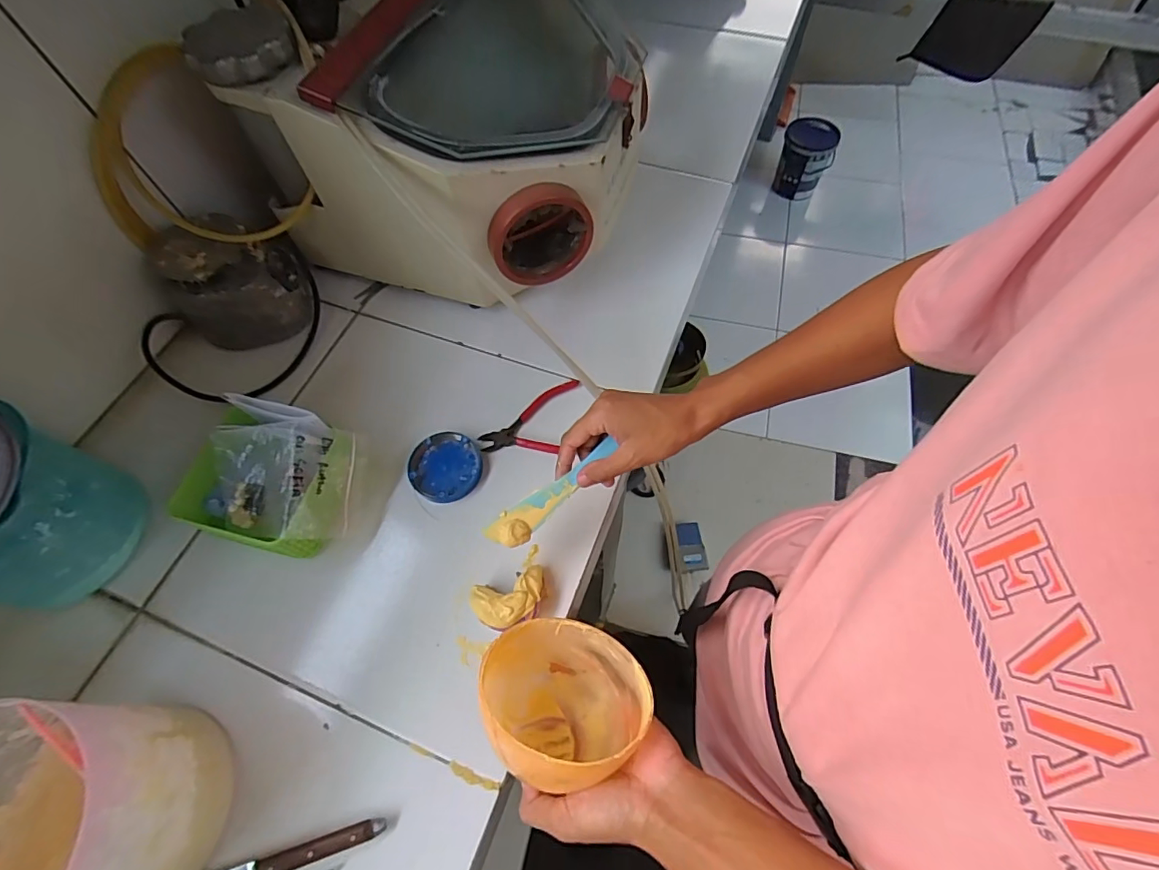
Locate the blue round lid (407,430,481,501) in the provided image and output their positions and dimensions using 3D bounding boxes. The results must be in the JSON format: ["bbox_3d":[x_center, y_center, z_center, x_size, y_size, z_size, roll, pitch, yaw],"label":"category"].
[{"bbox_3d":[-0.147,0.035,0.564,0.076,0.011,0.079,-1,63,2],"label":"blue round lid"}]

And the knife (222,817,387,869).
[{"bbox_3d":[-0.234,0.340,0.411,0.151,0.010,0.016,-16,63,-5],"label":"knife"}]

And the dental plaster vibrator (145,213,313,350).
[{"bbox_3d":[-0.418,-0.188,0.632,0.136,0.116,0.158,39,71,20],"label":"dental plaster vibrator"}]

